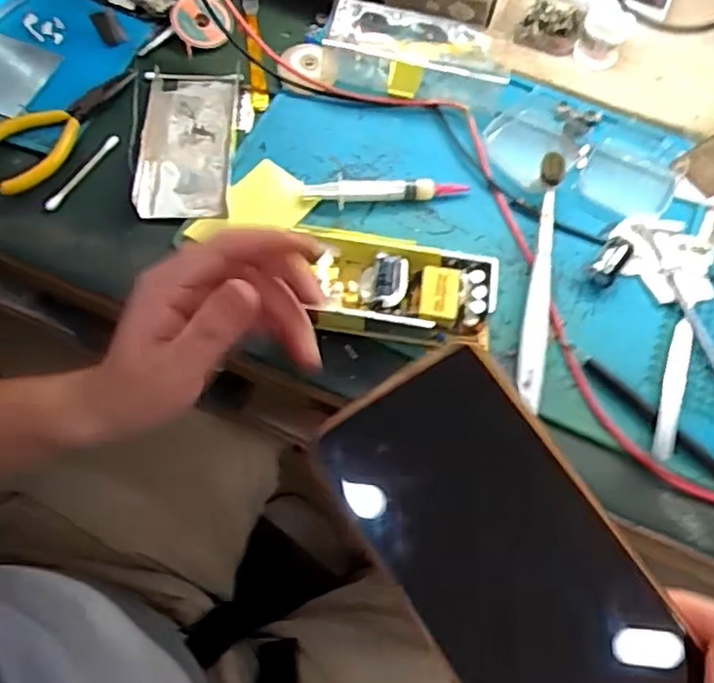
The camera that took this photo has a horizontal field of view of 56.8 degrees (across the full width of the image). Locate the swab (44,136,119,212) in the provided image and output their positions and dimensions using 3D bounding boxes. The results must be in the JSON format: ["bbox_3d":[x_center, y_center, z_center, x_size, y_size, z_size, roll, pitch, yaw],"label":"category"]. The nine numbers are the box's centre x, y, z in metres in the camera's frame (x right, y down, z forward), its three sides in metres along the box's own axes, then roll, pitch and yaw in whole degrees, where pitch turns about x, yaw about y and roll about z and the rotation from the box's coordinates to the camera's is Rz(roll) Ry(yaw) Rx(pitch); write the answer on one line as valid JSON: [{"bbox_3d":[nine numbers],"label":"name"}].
[{"bbox_3d":[-0.188,-0.116,0.453,0.007,0.004,0.072,29,68,10],"label":"swab"}]

